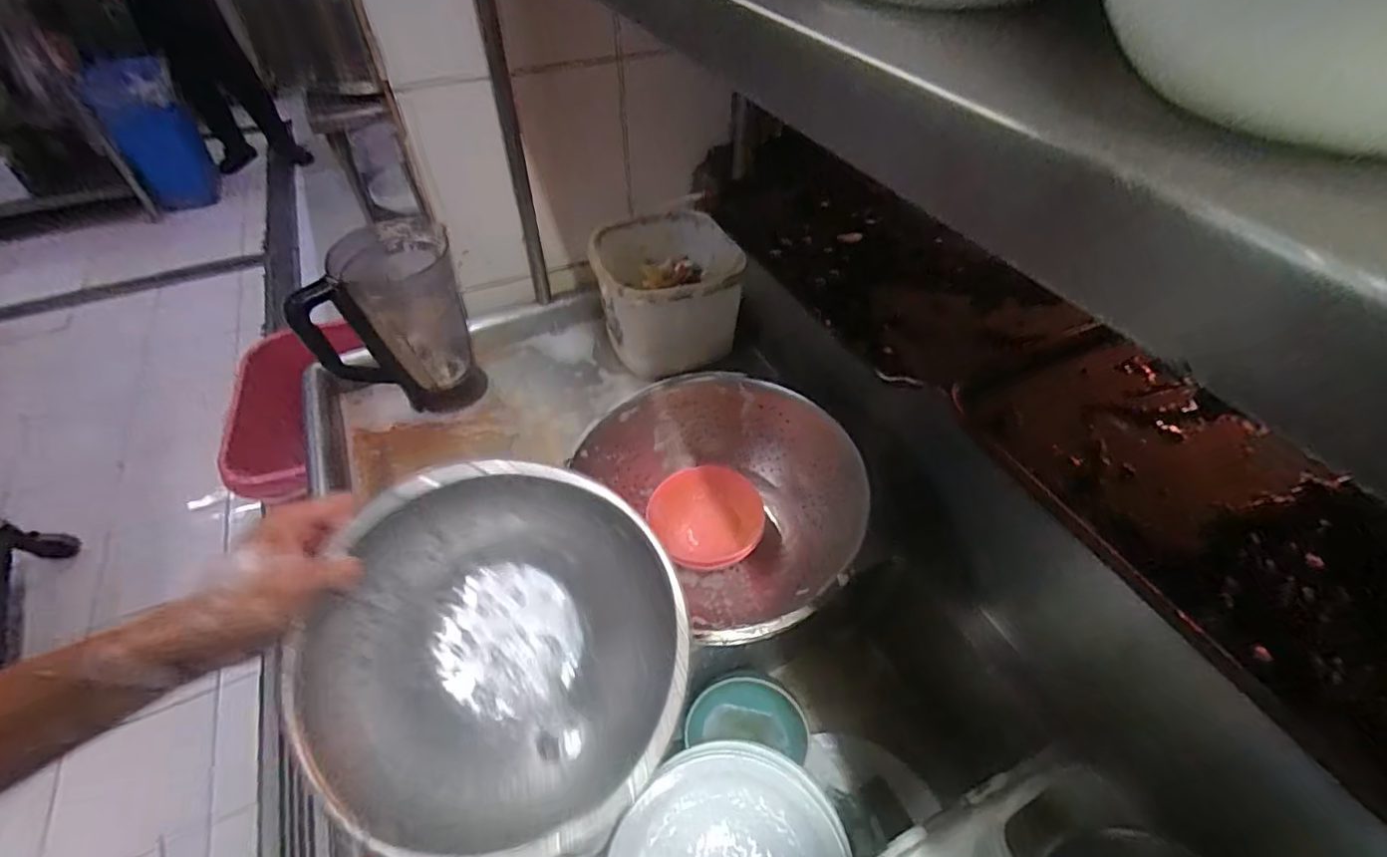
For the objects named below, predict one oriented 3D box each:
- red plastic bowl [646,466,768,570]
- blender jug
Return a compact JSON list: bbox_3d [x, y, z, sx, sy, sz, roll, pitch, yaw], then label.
[{"bbox_3d":[0.020,0.113,0.732,0.128,0.053,0.138,0,48,0],"label":"red plastic bowl"},{"bbox_3d":[-0.424,-0.138,0.849,0.204,0.244,0.148,-25,53,-22],"label":"blender jug"}]

